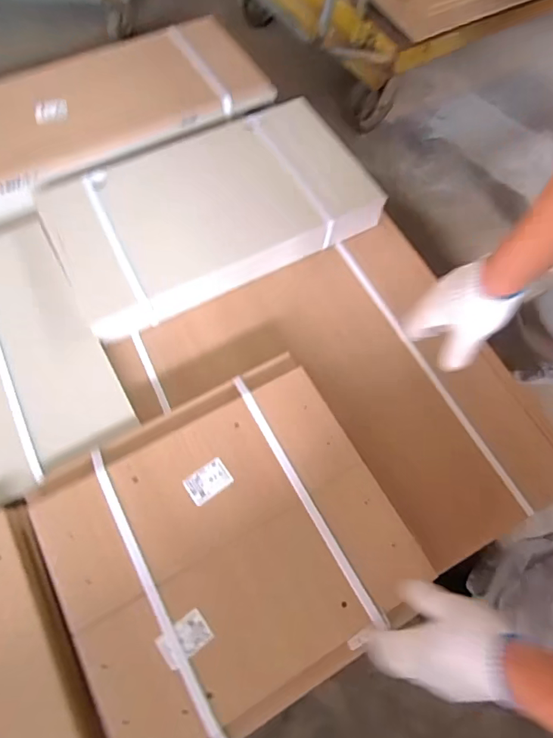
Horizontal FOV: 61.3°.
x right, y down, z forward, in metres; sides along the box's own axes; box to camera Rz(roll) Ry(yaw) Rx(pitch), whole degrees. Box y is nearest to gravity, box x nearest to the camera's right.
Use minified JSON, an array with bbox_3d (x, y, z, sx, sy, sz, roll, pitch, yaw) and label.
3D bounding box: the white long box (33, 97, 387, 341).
[{"bbox_3d":[-0.120,-0.306,0.883,0.586,0.067,0.325,-26,69,-13],"label":"white long box"}]

